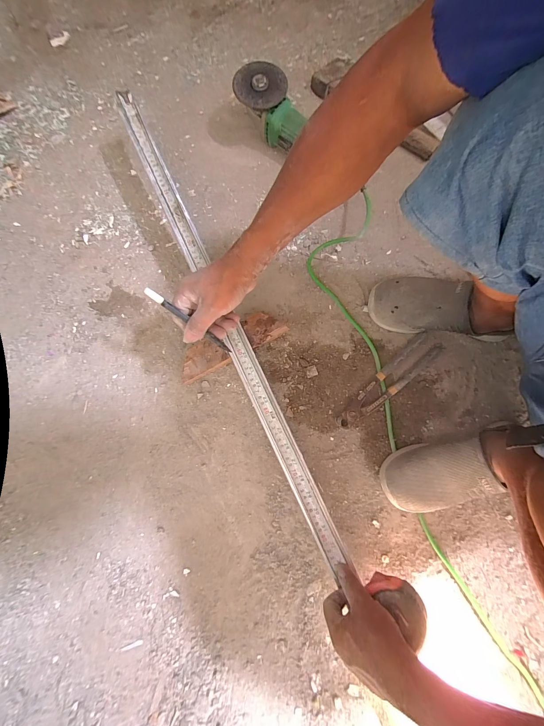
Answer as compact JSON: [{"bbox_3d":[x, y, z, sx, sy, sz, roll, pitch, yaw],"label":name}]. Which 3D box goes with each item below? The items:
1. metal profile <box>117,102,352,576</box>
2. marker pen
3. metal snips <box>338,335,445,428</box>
[{"bbox_3d":[-0.078,-0.078,0.443,0.035,0.014,0.795,-25,84,-5],"label":"metal profile"},{"bbox_3d":[-0.107,-0.053,0.370,0.131,0.007,0.010,38,79,-26],"label":"marker pen"},{"bbox_3d":[0.202,0.032,0.486,0.229,0.026,0.050,-40,82,-8],"label":"metal snips"}]

